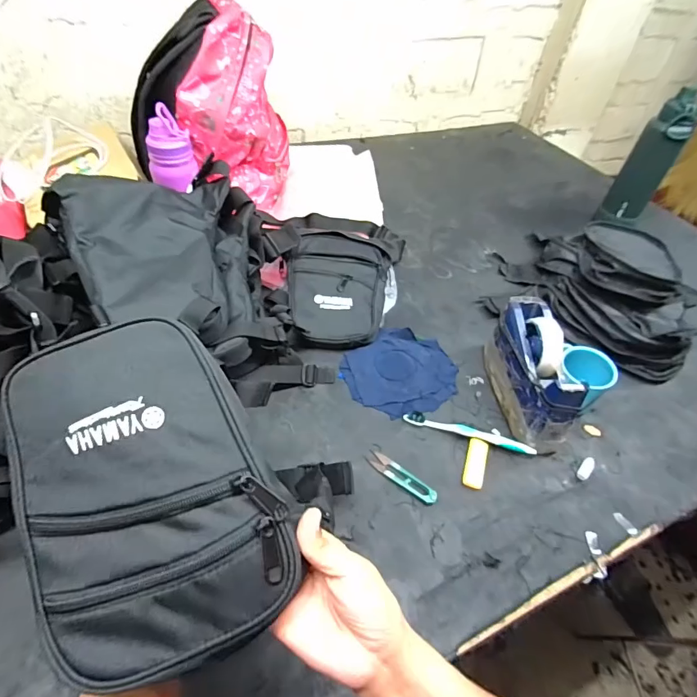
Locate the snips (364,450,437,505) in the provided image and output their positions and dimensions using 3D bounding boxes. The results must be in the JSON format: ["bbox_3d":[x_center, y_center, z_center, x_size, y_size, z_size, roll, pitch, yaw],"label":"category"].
[{"bbox_3d":[0.068,0.164,0.538,0.101,0.010,0.024,31,51,21],"label":"snips"}]

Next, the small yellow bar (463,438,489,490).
[{"bbox_3d":[0.171,0.151,0.557,0.025,0.009,0.074,18,48,10],"label":"small yellow bar"}]

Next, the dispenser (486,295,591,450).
[{"bbox_3d":[0.265,0.028,0.606,0.069,0.112,0.210,0,47,-6],"label":"dispenser"}]

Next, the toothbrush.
[{"bbox_3d":[0.169,0.118,0.590,0.178,0.017,0.020,16,47,8],"label":"toothbrush"}]

